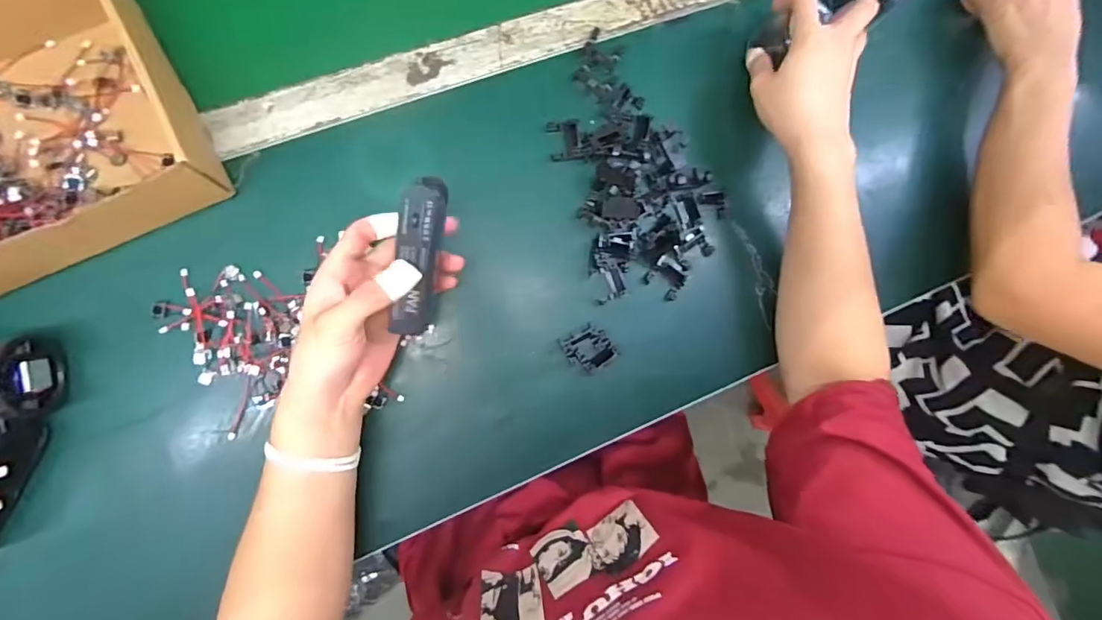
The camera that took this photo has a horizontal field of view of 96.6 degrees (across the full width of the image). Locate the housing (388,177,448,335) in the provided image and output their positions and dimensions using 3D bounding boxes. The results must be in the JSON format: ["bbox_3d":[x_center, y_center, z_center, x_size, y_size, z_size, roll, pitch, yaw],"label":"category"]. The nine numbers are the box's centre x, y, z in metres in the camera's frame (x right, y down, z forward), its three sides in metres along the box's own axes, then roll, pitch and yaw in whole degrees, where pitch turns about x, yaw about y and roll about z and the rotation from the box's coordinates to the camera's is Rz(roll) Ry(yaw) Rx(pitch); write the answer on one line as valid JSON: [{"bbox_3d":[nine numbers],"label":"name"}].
[{"bbox_3d":[-0.088,-0.037,0.332,0.026,0.031,0.105,7,116,-9],"label":"housing"}]

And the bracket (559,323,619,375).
[{"bbox_3d":[0.036,0.036,0.449,0.040,0.012,0.040,-37,94,-8],"label":"bracket"}]

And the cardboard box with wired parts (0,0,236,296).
[{"bbox_3d":[-0.385,-0.129,0.353,0.217,0.074,0.186,-28,93,-9],"label":"cardboard box with wired parts"}]

